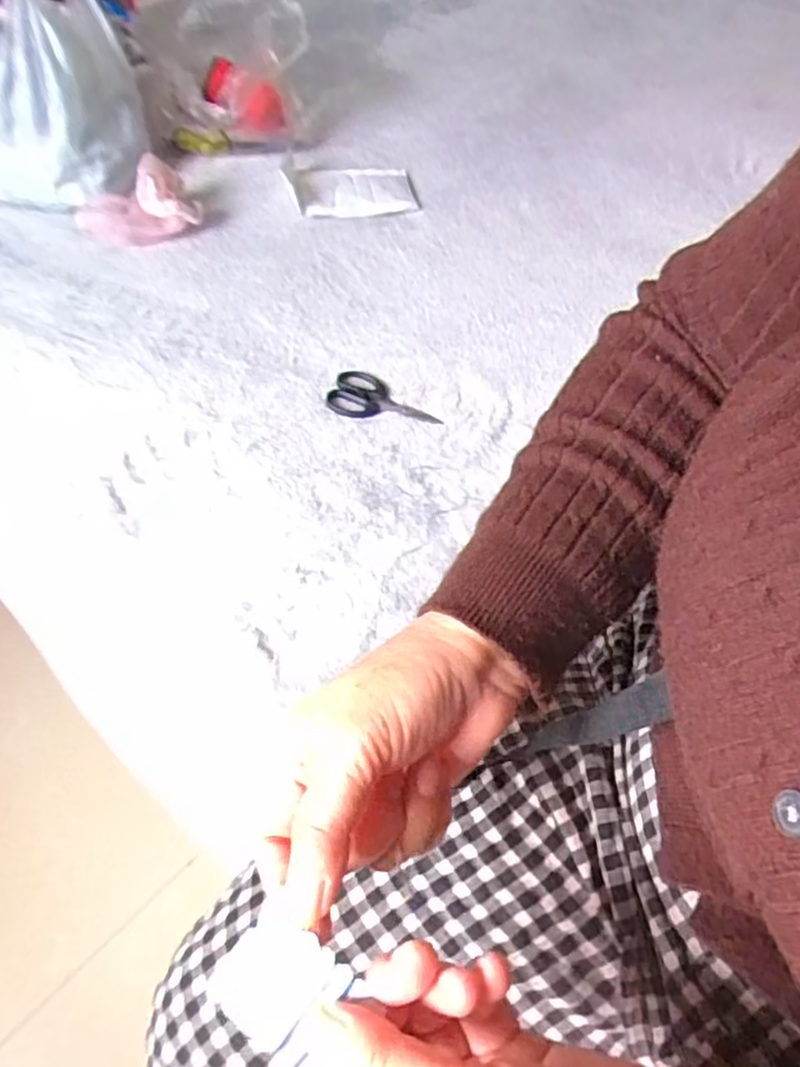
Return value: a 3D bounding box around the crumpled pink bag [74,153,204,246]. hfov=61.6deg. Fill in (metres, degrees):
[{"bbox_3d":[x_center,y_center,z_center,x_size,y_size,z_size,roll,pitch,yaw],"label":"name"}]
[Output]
[{"bbox_3d":[-0.318,-0.399,0.812,0.136,0.065,0.080,-25,58,-20],"label":"crumpled pink bag"}]

